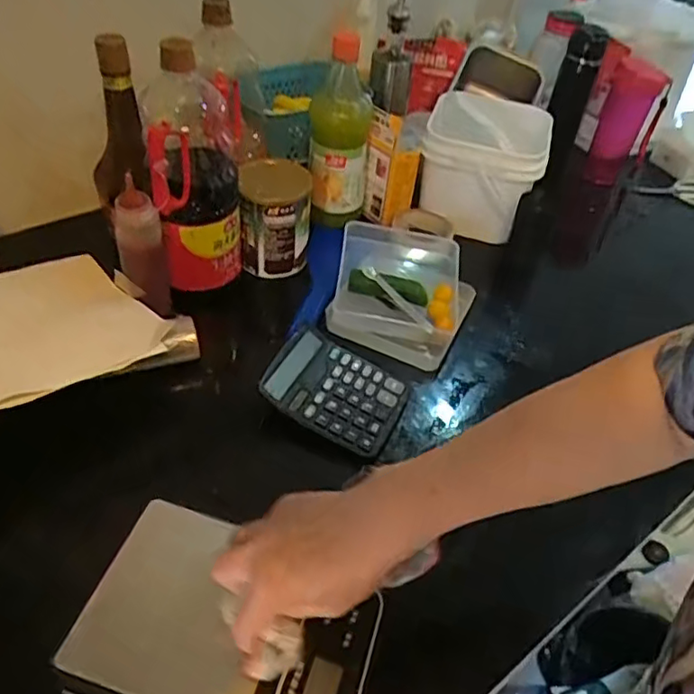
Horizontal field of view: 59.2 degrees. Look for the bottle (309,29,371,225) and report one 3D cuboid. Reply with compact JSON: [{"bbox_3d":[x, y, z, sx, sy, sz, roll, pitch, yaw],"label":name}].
[{"bbox_3d":[-0.010,-0.292,0.835,0.081,0.236,0.077,5,45,-2],"label":"bottle"}]

